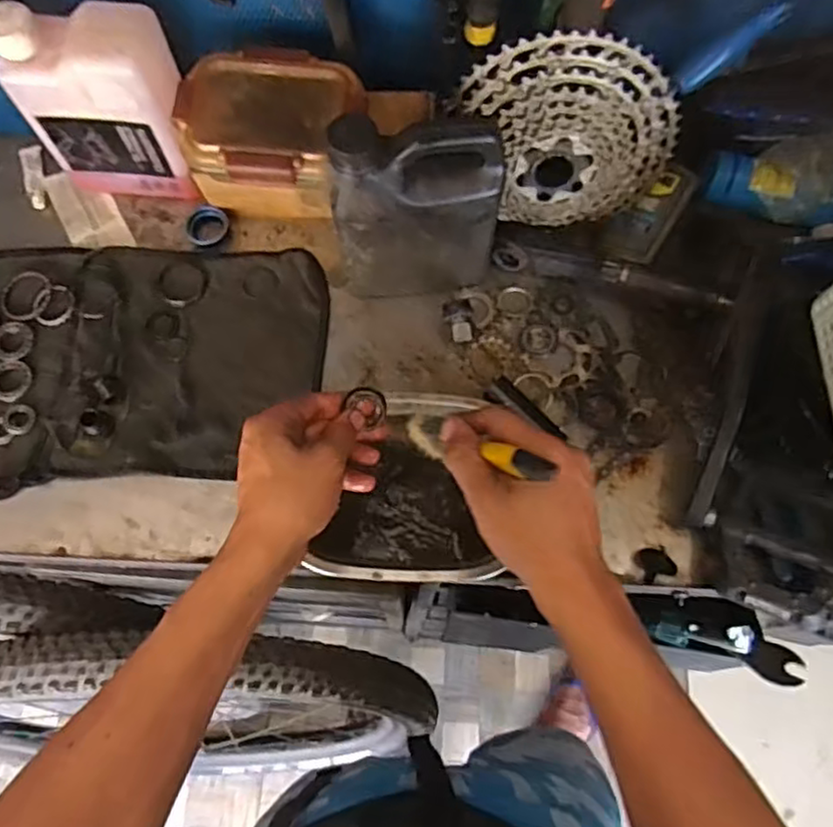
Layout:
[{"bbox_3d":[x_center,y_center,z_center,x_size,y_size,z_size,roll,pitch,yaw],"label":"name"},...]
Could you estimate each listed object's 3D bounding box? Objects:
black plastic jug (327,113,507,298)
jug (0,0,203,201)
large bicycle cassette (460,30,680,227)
[{"bbox_3d":[0.001,-0.152,0.553,0.124,0.197,0.042,1,70,0],"label":"black plastic jug"},{"bbox_3d":[-0.257,-0.261,0.594,0.129,0.178,0.064,8,71,2],"label":"jug"},{"bbox_3d":[0.120,-0.224,0.560,0.174,0.162,0.042,-1,50,-5],"label":"large bicycle cassette"}]

